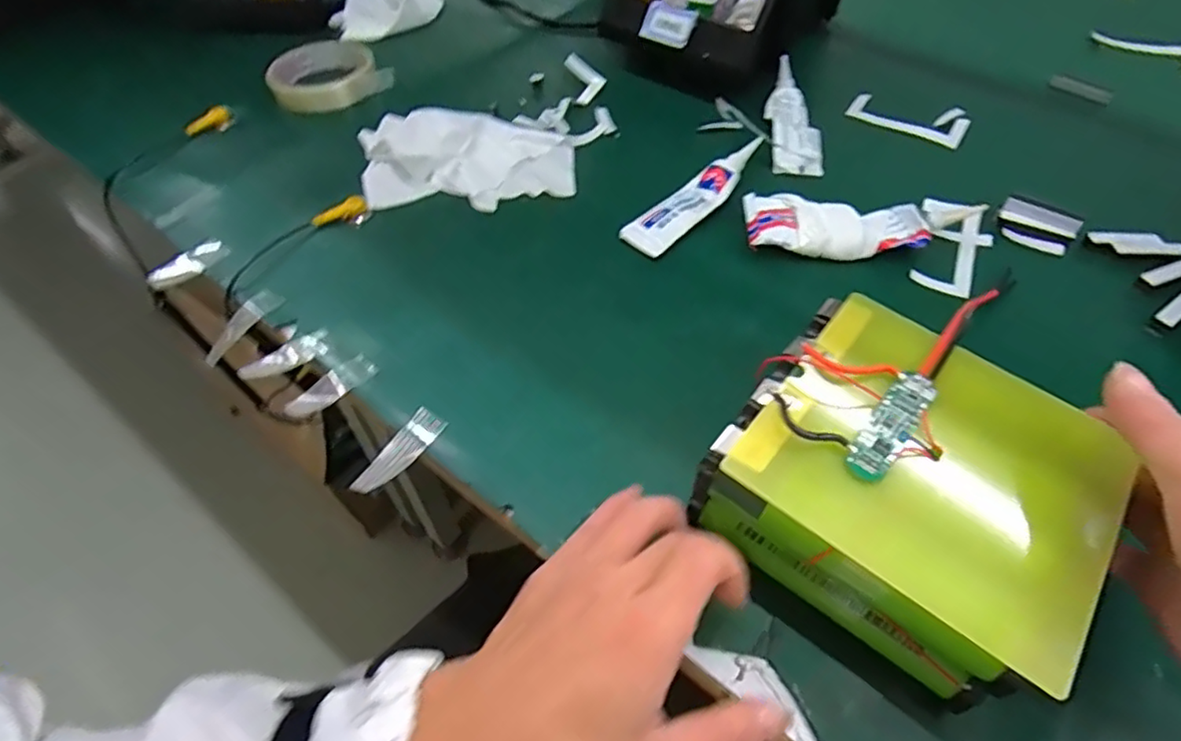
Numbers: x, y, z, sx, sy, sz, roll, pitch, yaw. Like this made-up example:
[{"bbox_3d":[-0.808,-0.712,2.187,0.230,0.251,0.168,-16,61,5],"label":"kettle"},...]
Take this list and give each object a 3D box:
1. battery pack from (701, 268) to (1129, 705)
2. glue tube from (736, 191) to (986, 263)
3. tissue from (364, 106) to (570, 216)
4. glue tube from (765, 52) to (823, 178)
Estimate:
[{"bbox_3d":[0.150,0.045,0.291,0.148,0.068,0.142,33,58,23],"label":"battery pack"},{"bbox_3d":[0.202,-0.108,0.459,0.172,0.029,0.051,4,53,3],"label":"glue tube"},{"bbox_3d":[-0.104,-0.179,0.509,0.176,0.031,0.099,0,53,0],"label":"tissue"},{"bbox_3d":[0.179,-0.231,0.556,0.044,0.026,0.141,2,53,2],"label":"glue tube"}]

